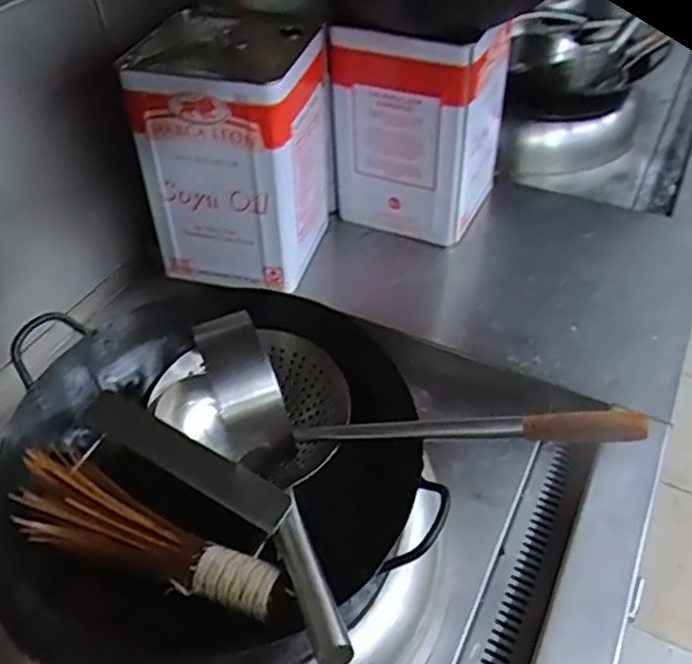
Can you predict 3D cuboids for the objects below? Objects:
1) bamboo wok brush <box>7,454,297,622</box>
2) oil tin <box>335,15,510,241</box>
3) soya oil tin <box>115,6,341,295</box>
[{"bbox_3d":[-0.195,0.209,0.649,0.299,0.068,0.098,21,50,22],"label":"bamboo wok brush"},{"bbox_3d":[0.132,-0.369,1.166,0.228,0.320,0.228,19,49,21],"label":"oil tin"},{"bbox_3d":[-0.168,-0.293,1.081,0.254,0.330,0.281,4,45,8],"label":"soya oil tin"}]

